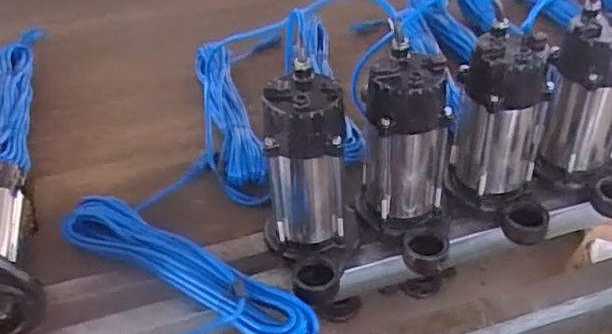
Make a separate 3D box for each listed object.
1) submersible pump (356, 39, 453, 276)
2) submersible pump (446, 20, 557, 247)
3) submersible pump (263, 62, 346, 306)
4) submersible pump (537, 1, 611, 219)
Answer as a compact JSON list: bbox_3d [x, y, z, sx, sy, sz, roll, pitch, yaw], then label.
[{"bbox_3d":[0.121,-0.001,0.748,0.105,0.225,0.146,0,41,2],"label":"submersible pump"},{"bbox_3d":[0.250,-0.034,0.778,0.117,0.219,0.149,5,41,8],"label":"submersible pump"},{"bbox_3d":[0.009,0.025,0.721,0.098,0.230,0.154,-17,43,-17],"label":"submersible pump"},{"bbox_3d":[0.379,-0.063,0.810,0.133,0.229,0.126,10,42,14],"label":"submersible pump"}]

